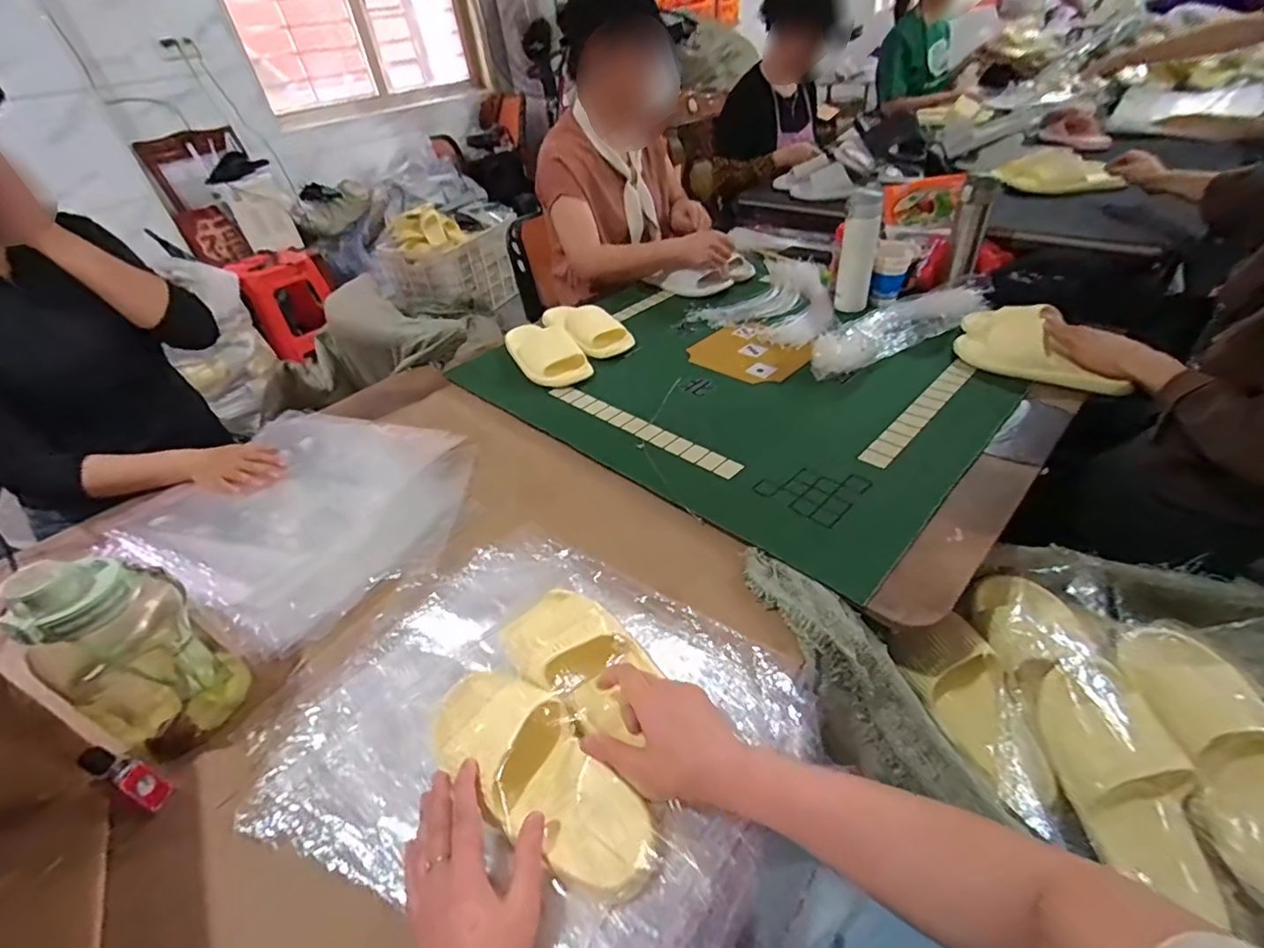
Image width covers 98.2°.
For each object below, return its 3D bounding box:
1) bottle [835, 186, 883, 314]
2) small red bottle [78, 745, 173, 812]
[{"bbox_3d":[0.464,-0.454,1.122,0.071,0.220,0.072,10,43,19],"label":"bottle"},{"bbox_3d":[-0.433,0.260,0.471,0.018,0.080,0.024,-7,36,33],"label":"small red bottle"}]

